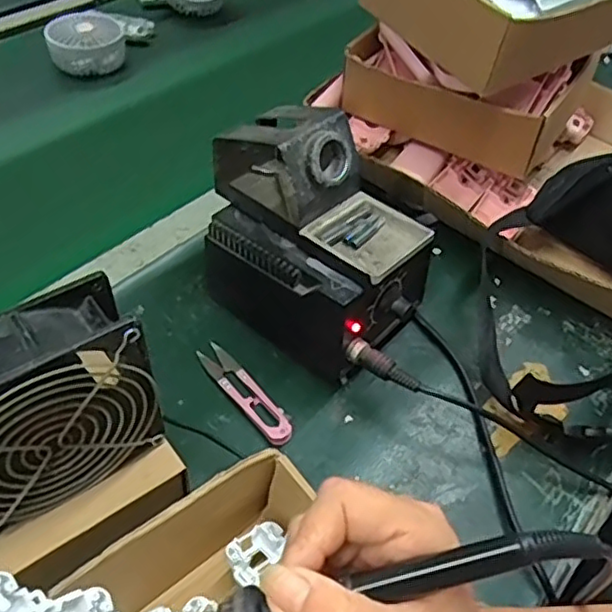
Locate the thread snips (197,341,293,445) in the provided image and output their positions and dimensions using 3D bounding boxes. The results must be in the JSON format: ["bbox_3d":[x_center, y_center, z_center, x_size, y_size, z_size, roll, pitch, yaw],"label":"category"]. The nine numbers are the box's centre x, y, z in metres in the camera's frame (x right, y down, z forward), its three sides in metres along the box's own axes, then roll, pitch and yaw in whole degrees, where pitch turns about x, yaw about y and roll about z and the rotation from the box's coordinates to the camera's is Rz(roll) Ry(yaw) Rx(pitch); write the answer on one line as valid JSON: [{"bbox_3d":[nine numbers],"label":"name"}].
[{"bbox_3d":[-0.045,0.062,0.484,0.023,0.014,0.104,-30,59,-28],"label":"thread snips"}]

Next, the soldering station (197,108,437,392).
[{"bbox_3d":[0.005,-0.051,0.492,0.173,0.157,0.106,34,54,21],"label":"soldering station"}]

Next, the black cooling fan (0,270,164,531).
[{"bbox_3d":[-0.139,0.056,0.334,0.117,0.112,0.045,-28,57,-28],"label":"black cooling fan"}]

